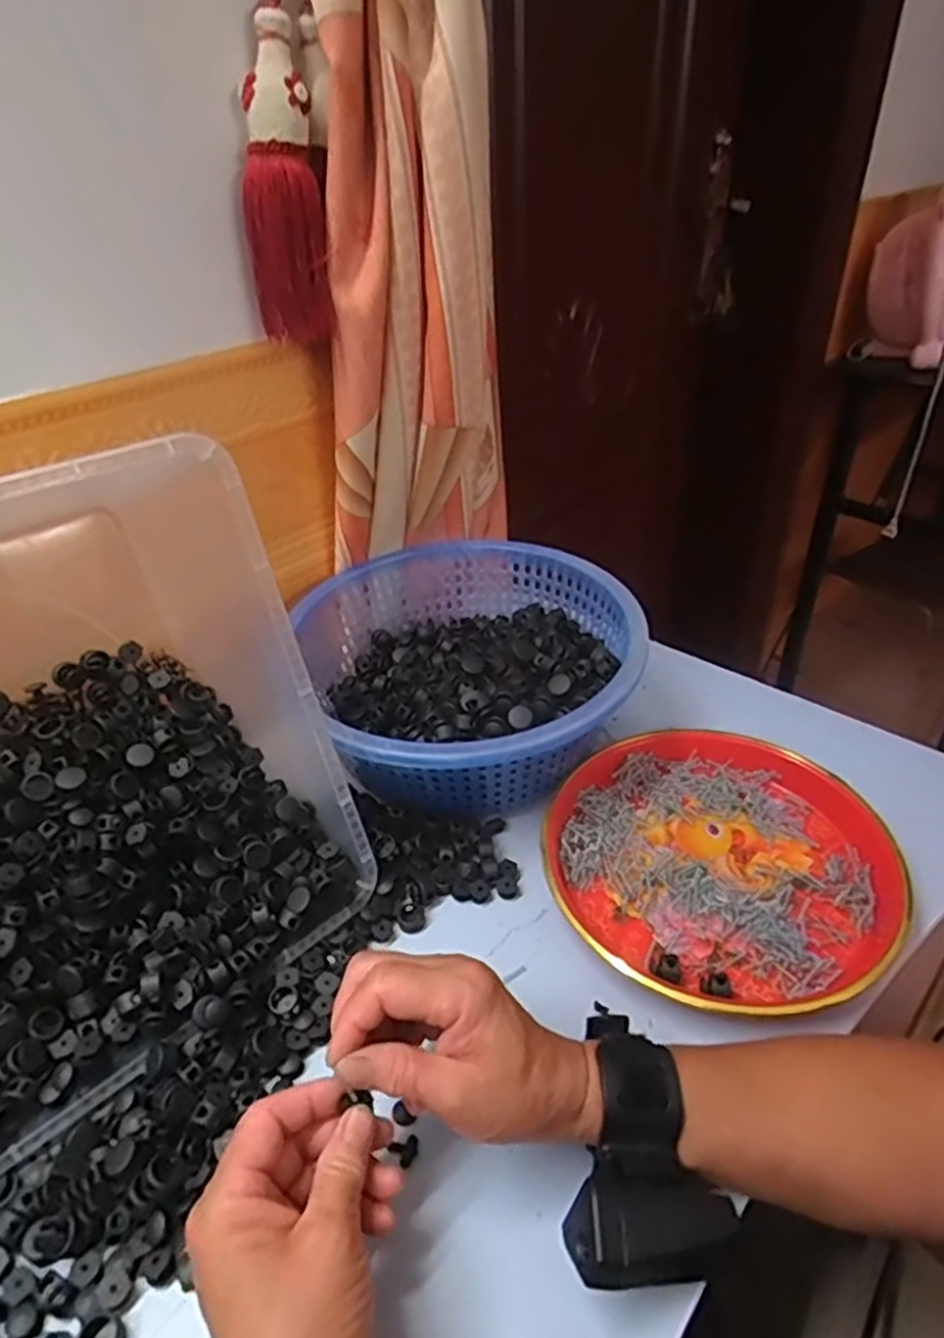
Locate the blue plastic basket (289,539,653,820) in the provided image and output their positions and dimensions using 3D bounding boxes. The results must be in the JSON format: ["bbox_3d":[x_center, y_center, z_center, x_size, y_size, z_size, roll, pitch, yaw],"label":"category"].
[{"bbox_3d":[-0.001,0.000,0.586,0.255,0.088,0.276,-10,37,-13],"label":"blue plastic basket"}]

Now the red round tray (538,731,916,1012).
[{"bbox_3d":[0.161,0.124,0.489,0.218,0.035,0.210,0,36,0],"label":"red round tray"}]

